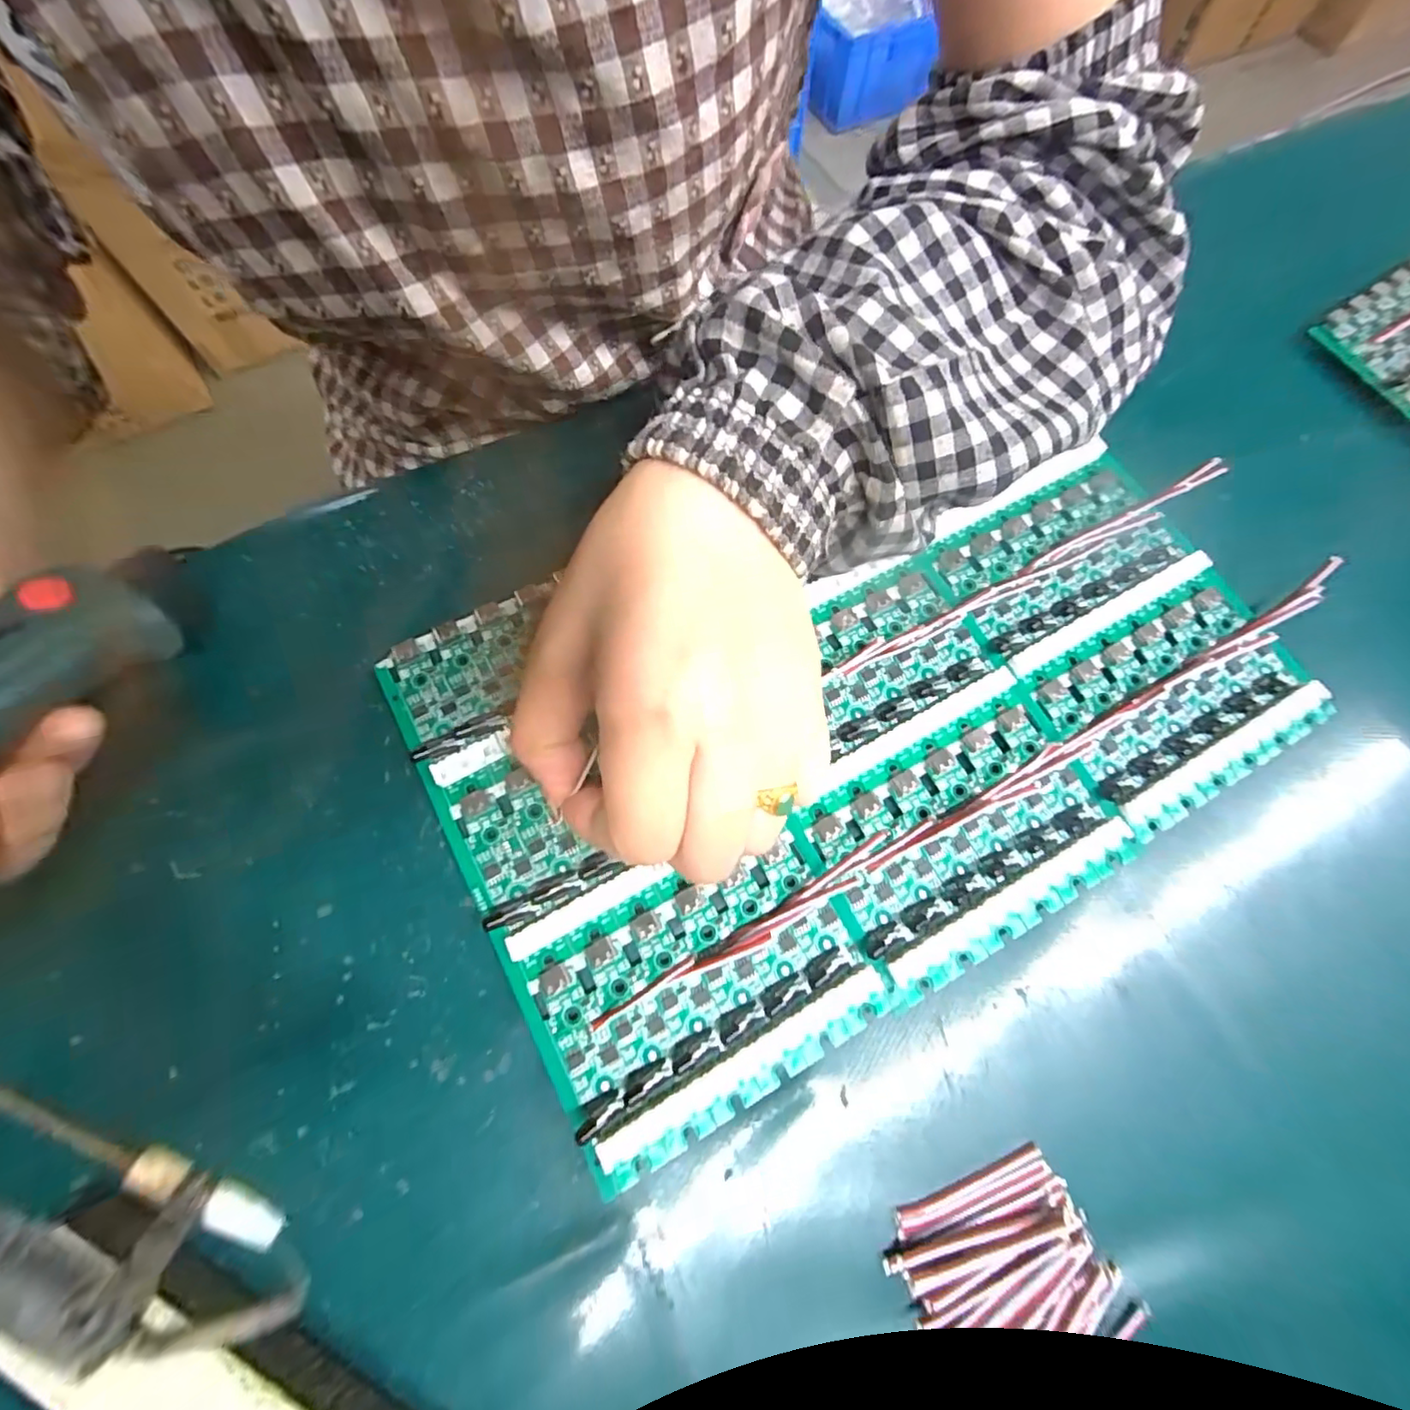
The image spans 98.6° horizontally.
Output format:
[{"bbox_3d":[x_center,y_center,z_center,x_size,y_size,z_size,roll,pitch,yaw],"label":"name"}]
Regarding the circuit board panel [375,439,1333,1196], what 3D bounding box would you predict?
[{"bbox_3d":[0.056,-0.004,0.223,0.298,0.008,0.182,-27,74,-10],"label":"circuit board panel"}]

